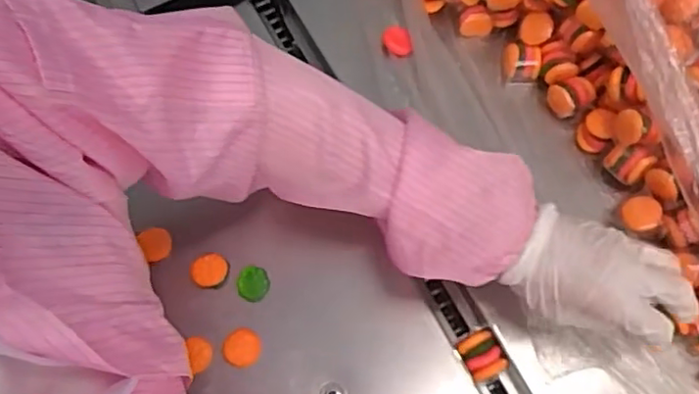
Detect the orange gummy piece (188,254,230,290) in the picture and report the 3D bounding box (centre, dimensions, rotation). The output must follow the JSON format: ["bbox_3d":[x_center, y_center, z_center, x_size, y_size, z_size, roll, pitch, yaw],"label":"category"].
[{"bbox_3d":[-0.112,0.060,0.503,0.029,0.015,0.026,1,70,2],"label":"orange gummy piece"}]

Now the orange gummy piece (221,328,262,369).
[{"bbox_3d":[-0.083,0.117,0.485,0.028,0.009,0.029,4,70,3],"label":"orange gummy piece"}]

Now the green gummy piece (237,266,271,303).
[{"bbox_3d":[-0.077,0.070,0.505,0.025,0.010,0.027,-1,70,2],"label":"green gummy piece"}]

